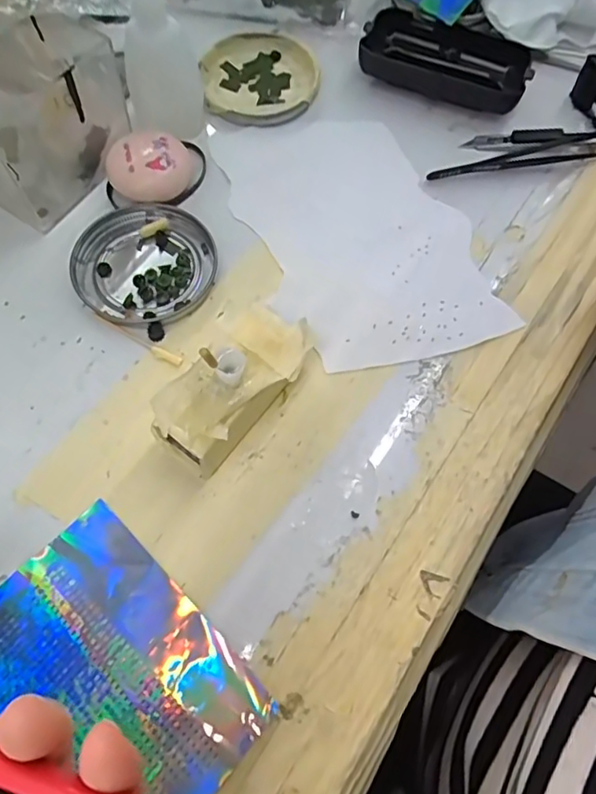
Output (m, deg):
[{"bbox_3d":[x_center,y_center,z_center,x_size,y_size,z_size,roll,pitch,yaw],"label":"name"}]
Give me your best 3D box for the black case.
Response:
[{"bbox_3d":[0.099,-0.227,0.376,0.107,0.026,0.057,19,68,5],"label":"black case"}]

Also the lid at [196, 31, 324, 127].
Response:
[{"bbox_3d":[-0.026,-0.216,0.378,0.078,0.011,0.076,1,67,-3],"label":"lid"}]

